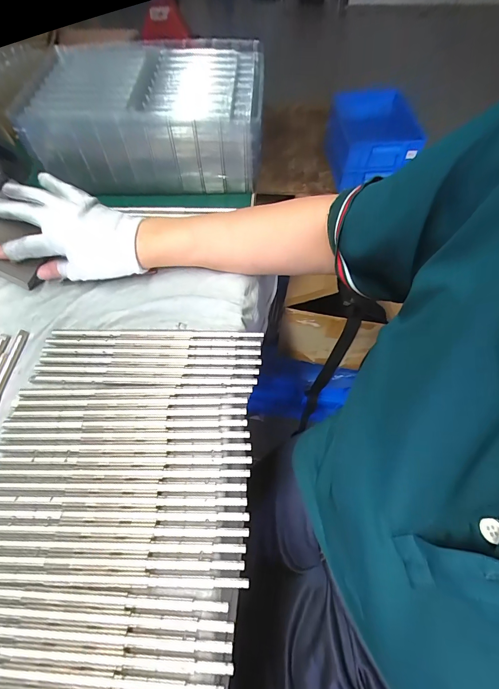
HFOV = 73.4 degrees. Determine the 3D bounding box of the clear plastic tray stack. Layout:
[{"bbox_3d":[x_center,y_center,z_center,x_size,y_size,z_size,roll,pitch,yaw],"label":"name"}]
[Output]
[{"bbox_3d":[-0.122,-0.314,0.458,0.283,0.094,0.203,0,60,3],"label":"clear plastic tray stack"}]

